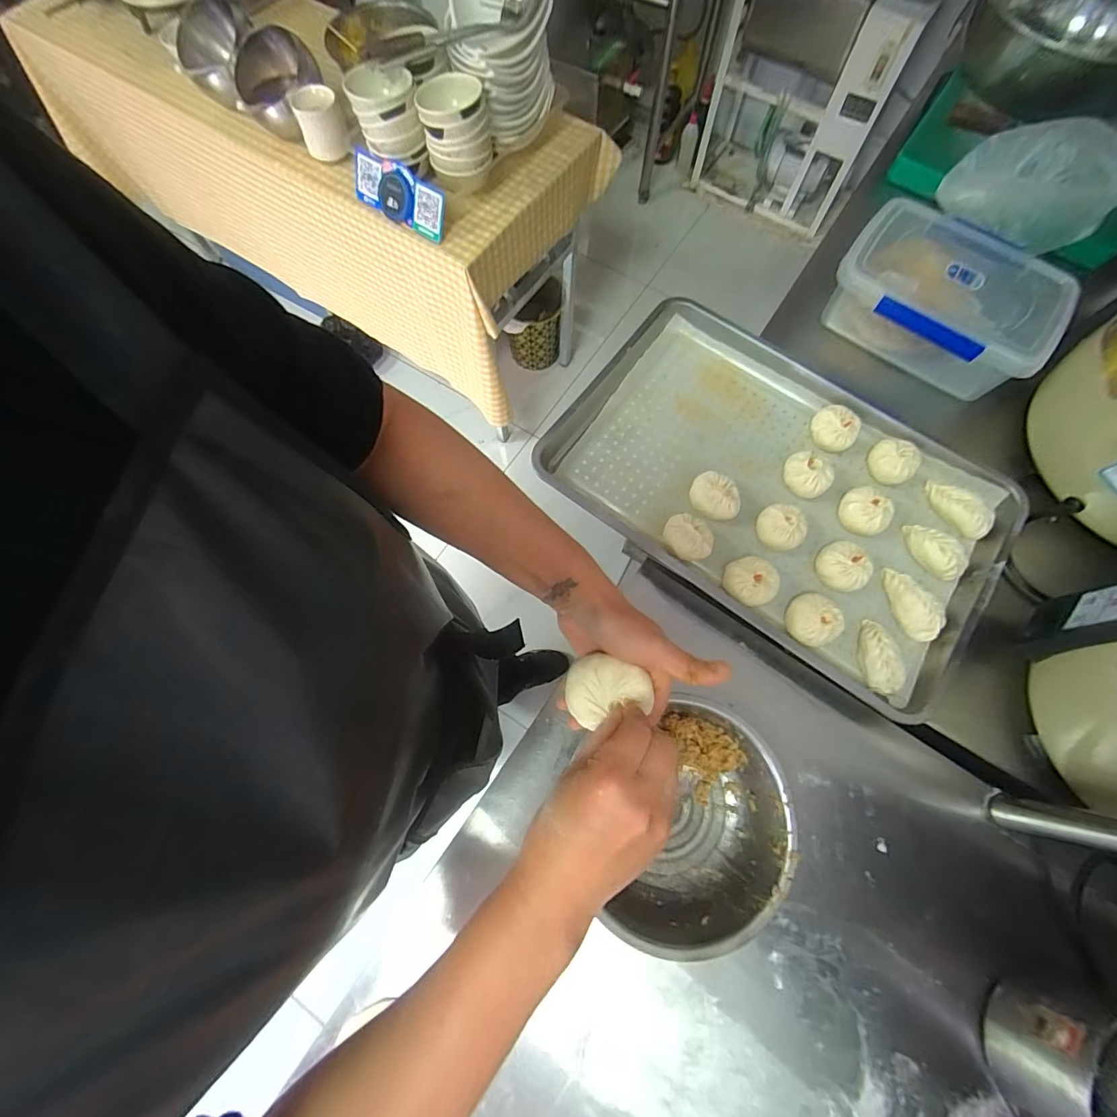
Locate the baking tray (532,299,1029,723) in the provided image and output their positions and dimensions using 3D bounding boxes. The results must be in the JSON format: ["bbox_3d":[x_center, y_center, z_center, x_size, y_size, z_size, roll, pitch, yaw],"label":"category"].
[{"bbox_3d":[0.303,-0.103,0.680,0.594,0.056,0.396,35,75,11],"label":"baking tray"}]

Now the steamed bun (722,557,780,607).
[{"bbox_3d":[0.249,0.031,0.621,0.064,0.034,0.062,0,72,0],"label":"steamed bun"}]

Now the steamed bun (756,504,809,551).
[{"bbox_3d":[0.305,-0.043,0.653,0.062,0.037,0.064,0,72,0],"label":"steamed bun"}]

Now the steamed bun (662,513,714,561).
[{"bbox_3d":[0.173,-0.025,0.642,0.068,0.045,0.058,43,77,13],"label":"steamed bun"}]

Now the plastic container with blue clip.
[{"bbox_3d":[0.592,-0.397,0.751,0.310,0.106,0.218,33,75,10],"label":"plastic container with blue clip"}]

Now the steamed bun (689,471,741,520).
[{"bbox_3d":[0.216,-0.085,0.666,0.070,0.042,0.061,11,72,3],"label":"steamed bun"}]

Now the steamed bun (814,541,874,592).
[{"bbox_3d":[0.376,0.011,0.632,0.060,0.034,0.063,0,72,0],"label":"steamed bun"}]

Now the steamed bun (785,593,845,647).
[{"bbox_3d":[0.319,0.081,0.608,0.062,0.041,0.062,0,72,0],"label":"steamed bun"}]

